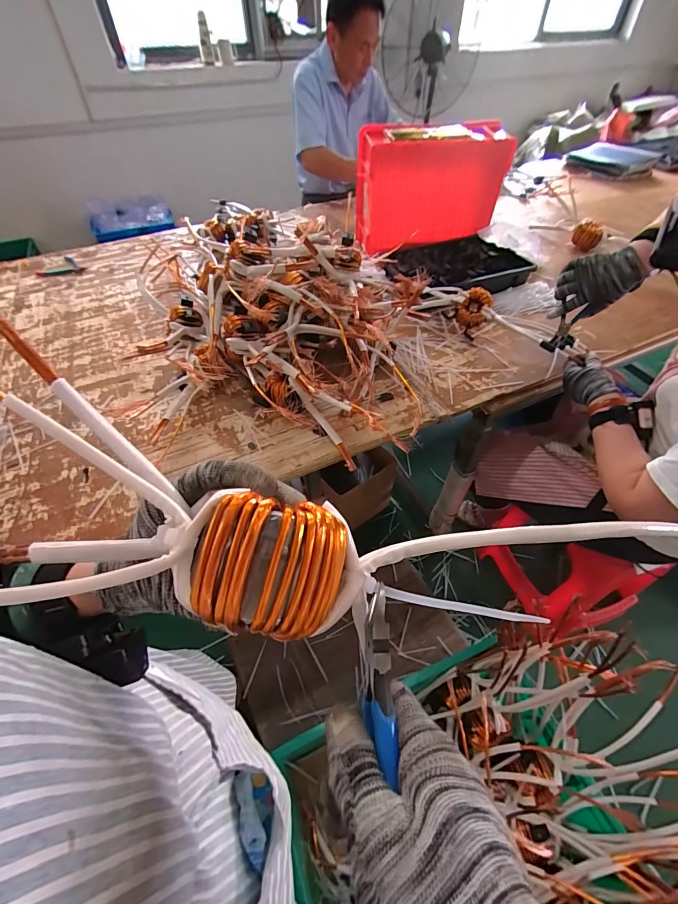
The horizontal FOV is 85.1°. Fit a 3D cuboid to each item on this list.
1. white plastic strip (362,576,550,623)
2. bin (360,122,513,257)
[{"bbox_3d":[0.077,0.093,0.226,0.142,0.004,0.007,18,48,-19],"label":"white plastic strip"},{"bbox_3d":[0.264,-0.781,1.095,0.376,0.268,0.216,-16,52,-12],"label":"bin"}]

